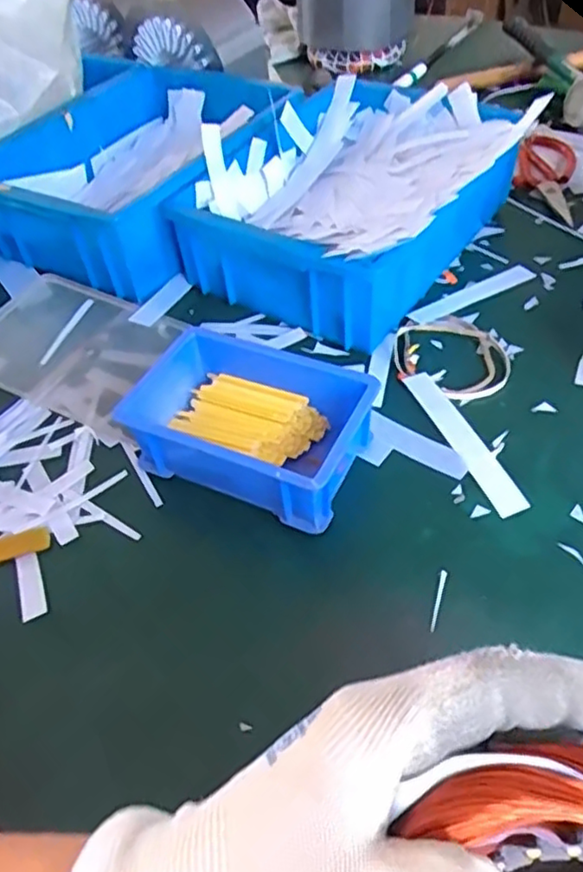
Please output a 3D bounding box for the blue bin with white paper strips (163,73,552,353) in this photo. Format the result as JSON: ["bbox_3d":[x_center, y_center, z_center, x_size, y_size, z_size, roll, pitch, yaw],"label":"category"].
[{"bbox_3d":[0.067,-0.204,0.557,0.231,0.105,0.278,23,54,25],"label":"blue bin with white paper strips"}]

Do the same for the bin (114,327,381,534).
[{"bbox_3d":[-0.028,-0.004,0.424,0.147,0.055,0.108,15,51,19],"label":"bin"}]

